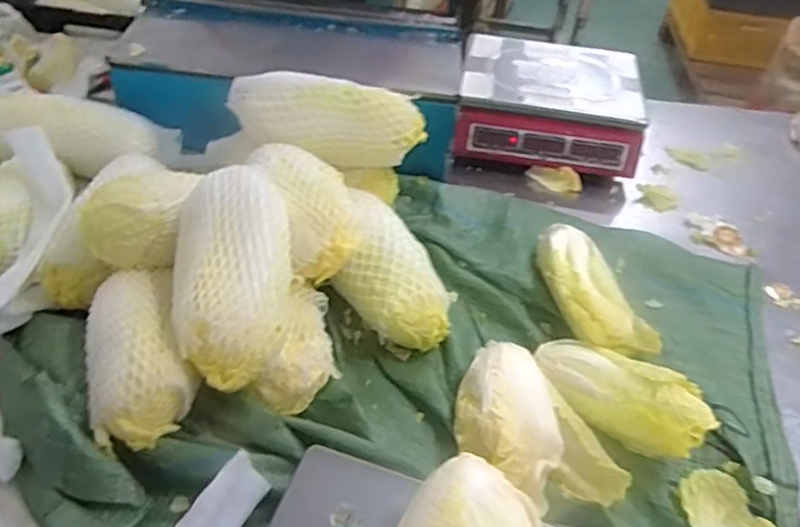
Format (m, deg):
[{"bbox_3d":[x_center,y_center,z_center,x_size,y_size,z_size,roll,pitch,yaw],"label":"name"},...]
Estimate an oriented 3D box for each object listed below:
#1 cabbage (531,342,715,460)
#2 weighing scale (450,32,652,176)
[{"bbox_3d":[0.242,0.145,0.747,0.193,0.069,0.090,28,48,21],"label":"cabbage"},{"bbox_3d":[0.252,-0.275,1.150,0.286,0.114,0.286,11,45,4],"label":"weighing scale"}]

